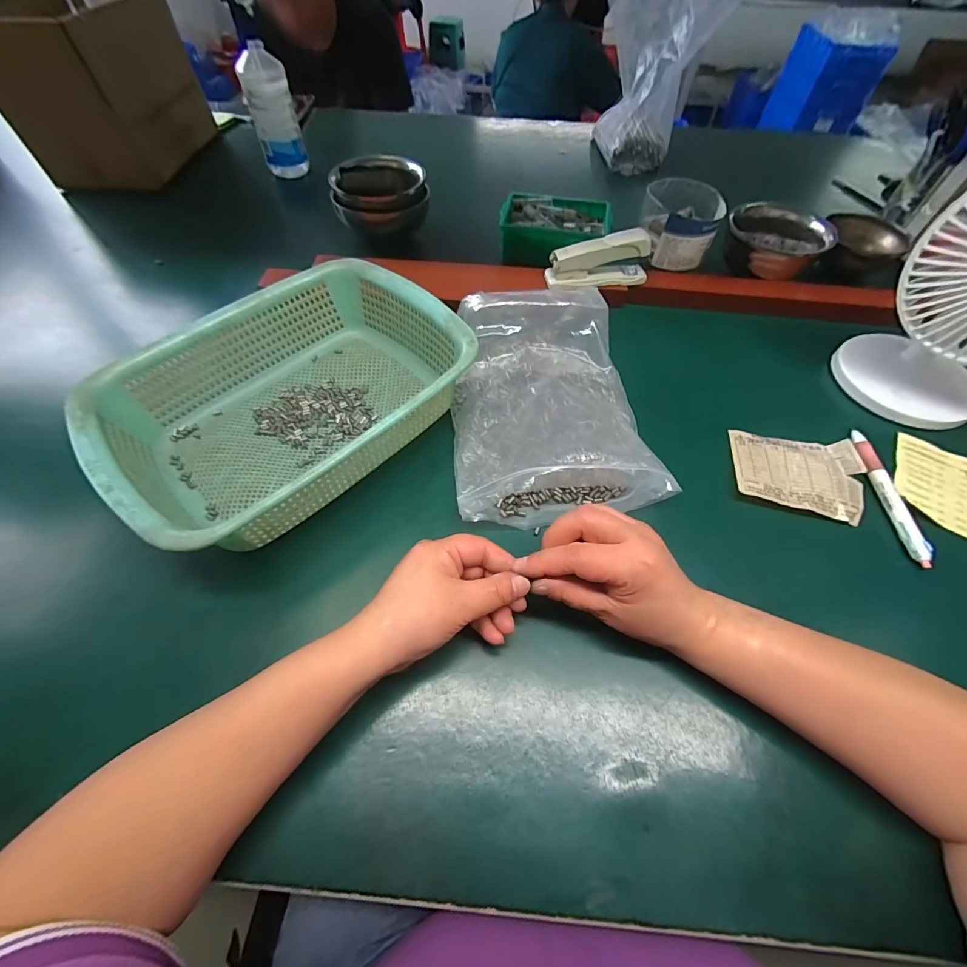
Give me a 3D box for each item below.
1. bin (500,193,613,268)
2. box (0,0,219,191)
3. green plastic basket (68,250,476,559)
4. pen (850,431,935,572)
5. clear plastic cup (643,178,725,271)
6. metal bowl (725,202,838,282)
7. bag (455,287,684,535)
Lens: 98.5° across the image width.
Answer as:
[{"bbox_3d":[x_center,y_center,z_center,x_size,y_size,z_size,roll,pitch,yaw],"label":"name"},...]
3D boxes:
[{"bbox_3d":[0.099,-0.354,0.584,0.148,0.050,0.109,5,57,2],"label":"bin"},{"bbox_3d":[-0.599,-0.631,0.668,0.198,0.184,0.274,1,57,-1],"label":"box"},{"bbox_3d":[-0.169,-0.076,0.382,0.222,0.081,0.296,39,64,21],"label":"green plastic basket"},{"bbox_3d":[0.361,0.007,0.374,0.014,0.016,0.142,5,57,2],"label":"pen"},{"bbox_3d":[0.251,-0.331,0.544,0.090,0.071,0.096,1,57,-1],"label":"clear plastic cup"},{"bbox_3d":[0.388,-0.321,0.560,0.120,0.060,0.120,1,57,-1],"label":"metal bowl"},{"bbox_3d":[0.060,-0.084,0.400,0.177,0.063,0.233,-5,57,-5],"label":"bag"}]

